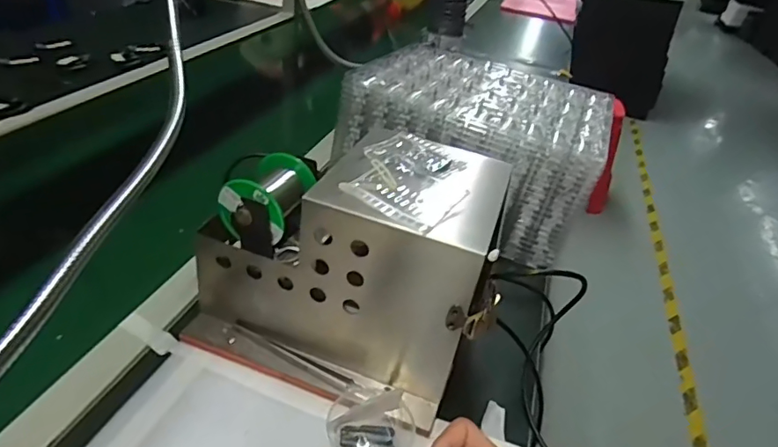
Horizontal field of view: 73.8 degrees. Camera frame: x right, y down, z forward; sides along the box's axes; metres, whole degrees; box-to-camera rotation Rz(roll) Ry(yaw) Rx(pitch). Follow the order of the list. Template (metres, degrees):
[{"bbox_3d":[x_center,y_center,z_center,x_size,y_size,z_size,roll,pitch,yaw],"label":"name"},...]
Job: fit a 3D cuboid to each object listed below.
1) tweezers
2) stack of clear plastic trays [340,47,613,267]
[{"bbox_3d":[-0.087,0.120,0.466,0.131,0.013,0.012,21,36,19],"label":"tweezers"},{"bbox_3d":[0.125,-0.110,0.742,0.318,0.181,0.256,18,35,15],"label":"stack of clear plastic trays"}]

